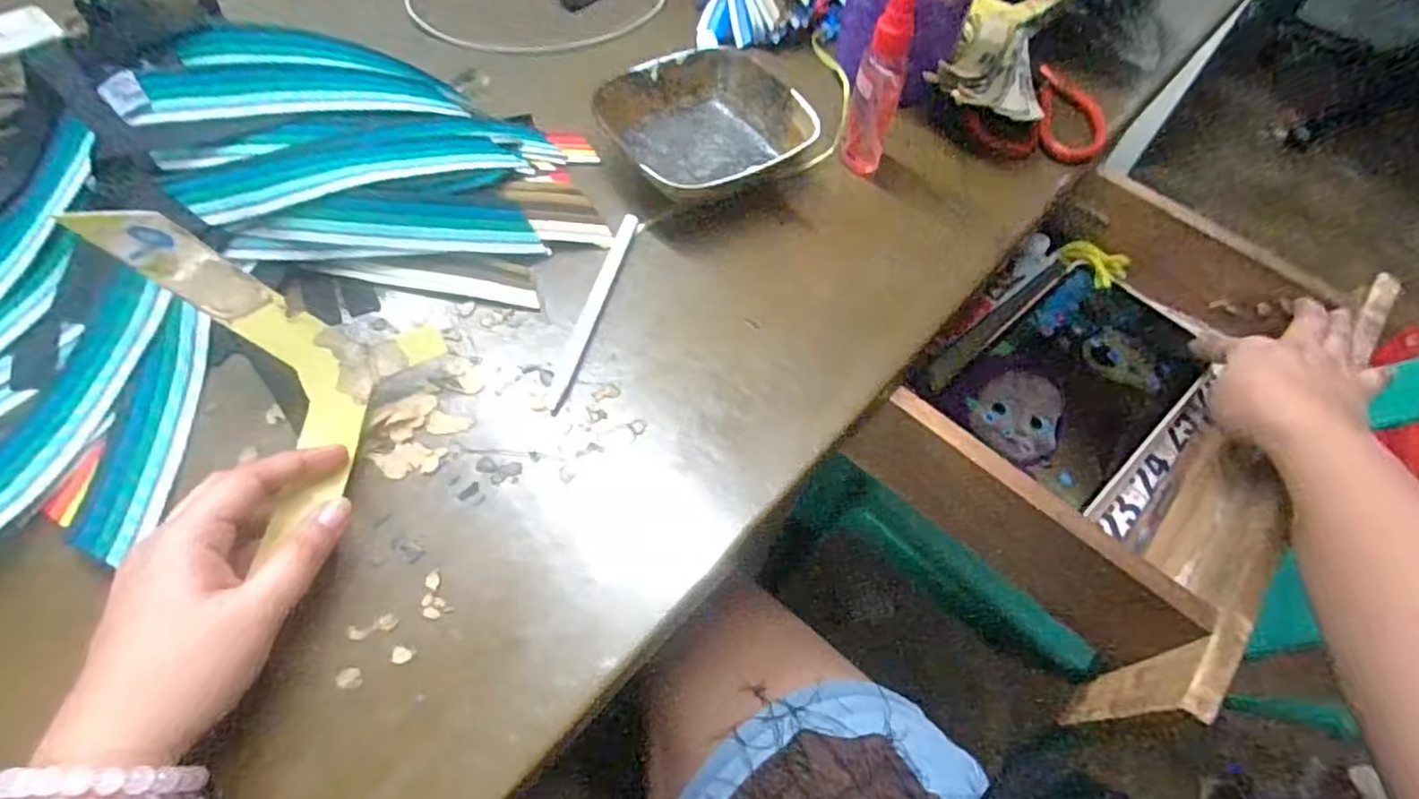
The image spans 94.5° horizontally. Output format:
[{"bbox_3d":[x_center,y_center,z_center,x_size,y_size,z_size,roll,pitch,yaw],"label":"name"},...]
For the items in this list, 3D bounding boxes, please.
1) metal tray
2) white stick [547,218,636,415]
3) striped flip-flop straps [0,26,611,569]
[{"bbox_3d":[0.000,-0.177,0.439,0.120,0.040,0.128,-24,62,-16],"label":"metal tray"},{"bbox_3d":[-0.069,-0.057,0.389,0.011,0.004,0.146,13,58,6],"label":"white stick"},{"bbox_3d":[-0.271,-0.102,0.362,0.412,0.068,0.254,-37,66,-22],"label":"striped flip-flop straps"}]

